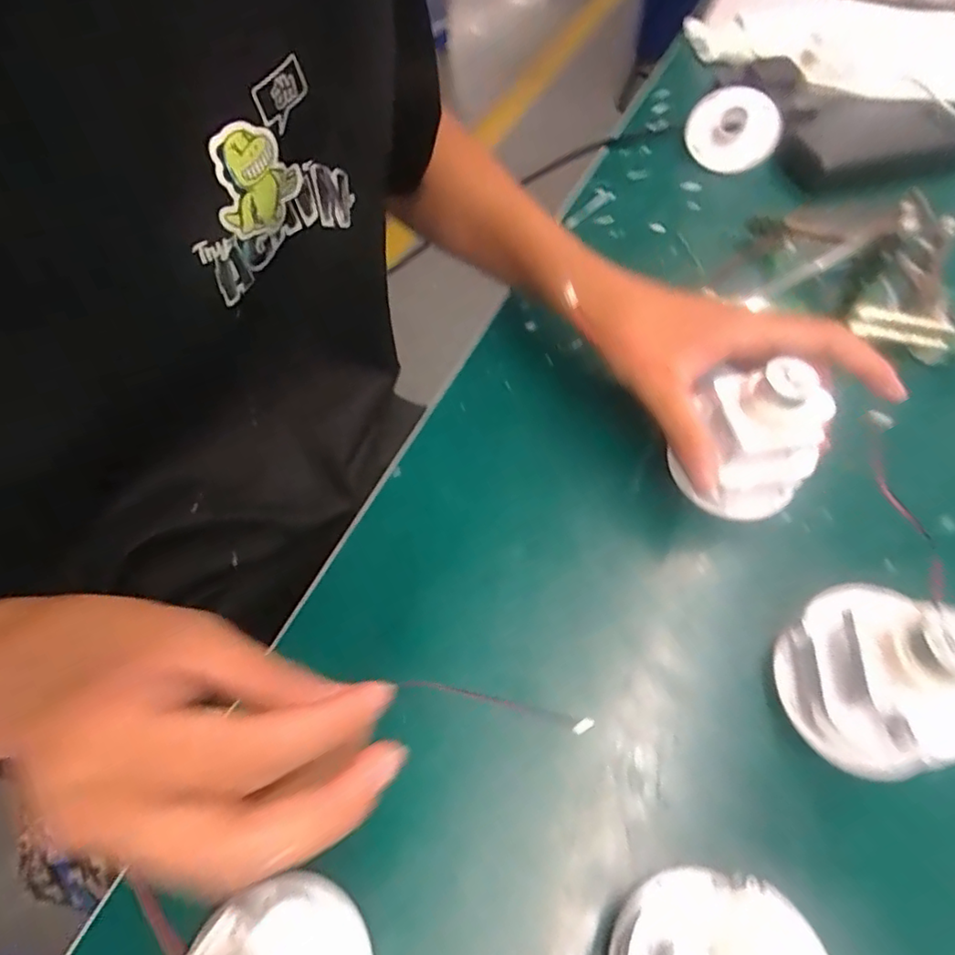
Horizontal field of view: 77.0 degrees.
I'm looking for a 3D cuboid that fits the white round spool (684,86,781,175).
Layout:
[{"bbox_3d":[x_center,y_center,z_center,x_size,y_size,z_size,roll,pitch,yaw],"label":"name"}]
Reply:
[{"bbox_3d":[0.212,-0.295,0.506,0.073,0.021,0.064,36,107,24],"label":"white round spool"}]

